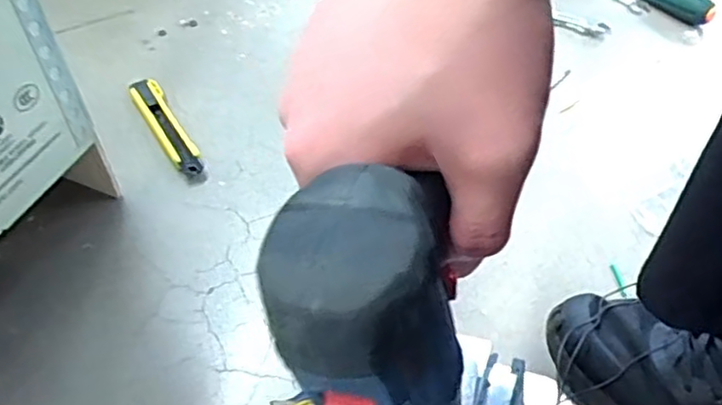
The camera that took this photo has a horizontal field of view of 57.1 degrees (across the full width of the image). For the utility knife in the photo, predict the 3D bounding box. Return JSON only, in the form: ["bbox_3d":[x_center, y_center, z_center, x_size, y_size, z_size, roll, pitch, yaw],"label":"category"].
[{"bbox_3d":[-0.203,-0.079,0.686,0.031,0.016,0.144,-24,53,-19],"label":"utility knife"}]

